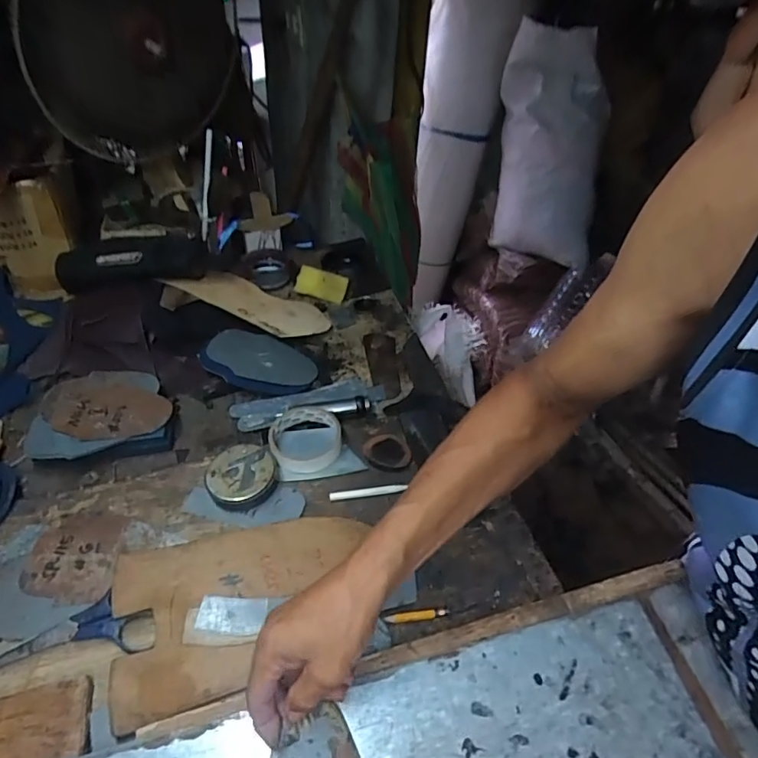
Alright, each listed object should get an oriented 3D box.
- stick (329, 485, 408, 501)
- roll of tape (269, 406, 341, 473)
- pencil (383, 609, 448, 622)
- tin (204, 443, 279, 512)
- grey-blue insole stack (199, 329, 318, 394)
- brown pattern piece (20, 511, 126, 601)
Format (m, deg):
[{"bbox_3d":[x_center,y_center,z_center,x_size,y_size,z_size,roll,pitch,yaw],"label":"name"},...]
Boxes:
[{"bbox_3d":[-0.012,0.127,0.564,0.085,0.009,0.009,-6,43,-7],"label":"stick"},{"bbox_3d":[-0.088,0.071,0.605,0.082,0.026,0.087,0,43,0],"label":"roll of tape"},{"bbox_3d":[0.036,0.220,0.468,0.057,0.004,0.008,-4,43,-5],"label":"pencil"},{"bbox_3d":[-0.154,0.111,0.568,0.076,0.029,0.070,0,43,0],"label":"tin"},{"bbox_3d":[-0.172,-0.023,0.719,0.158,0.030,0.097,7,43,7],"label":"grey-blue insole stack"},{"bbox_3d":[-0.309,0.179,0.509,0.086,0.008,0.091,-5,43,-6],"label":"brown pattern piece"}]

